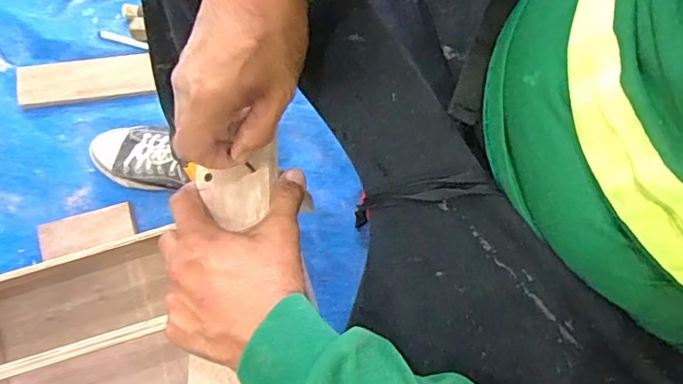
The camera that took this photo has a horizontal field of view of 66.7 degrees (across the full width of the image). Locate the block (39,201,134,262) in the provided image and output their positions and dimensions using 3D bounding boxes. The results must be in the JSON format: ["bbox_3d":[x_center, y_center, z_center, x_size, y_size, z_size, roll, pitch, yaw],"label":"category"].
[{"bbox_3d":[-0.404,0.061,0.822,0.140,0.016,0.059,-17,80,-4],"label":"block"}]

